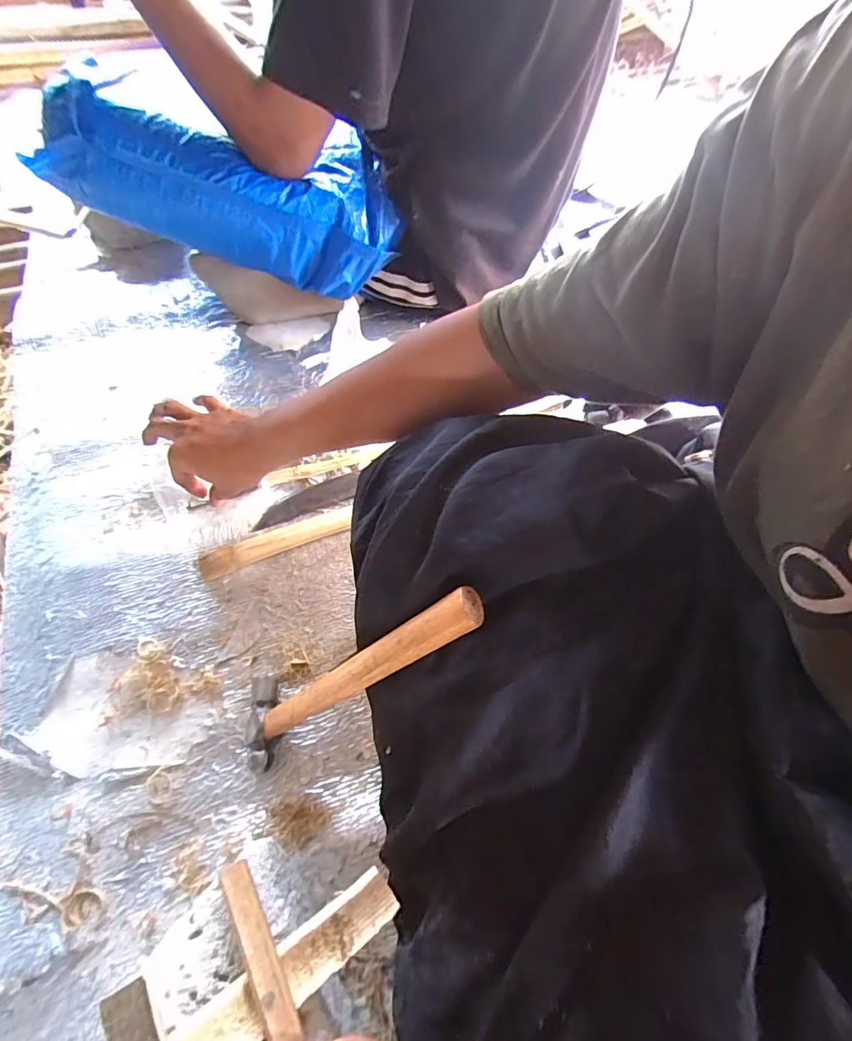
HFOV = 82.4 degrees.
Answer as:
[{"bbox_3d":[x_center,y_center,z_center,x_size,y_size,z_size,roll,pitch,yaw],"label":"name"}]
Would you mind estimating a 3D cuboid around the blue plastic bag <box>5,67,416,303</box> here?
[{"bbox_3d":[-0.218,-0.384,0.569,0.372,0.149,0.112,3,57,-20],"label":"blue plastic bag"}]

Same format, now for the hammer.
[{"bbox_3d":[-0.060,0.112,0.349,0.020,0.260,0.067,17,48,-40],"label":"hammer"}]

